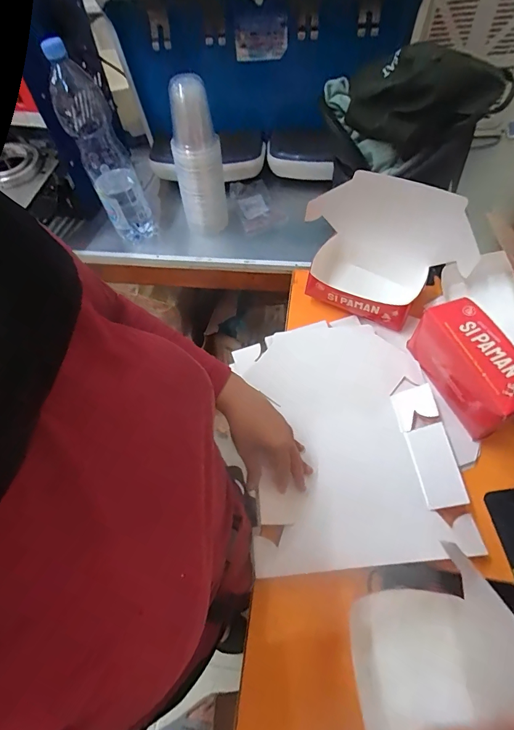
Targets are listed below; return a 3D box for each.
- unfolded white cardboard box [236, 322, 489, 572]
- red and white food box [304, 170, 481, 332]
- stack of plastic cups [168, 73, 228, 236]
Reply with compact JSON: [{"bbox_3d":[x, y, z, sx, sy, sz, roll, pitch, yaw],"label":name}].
[{"bbox_3d":[0.123,0.097,0.568,0.274,0.035,0.359,-8,59,0],"label":"unfolded white cardboard box"},{"bbox_3d":[0.199,-0.164,0.632,0.275,0.218,0.129,20,63,16],"label":"red and white food box"},{"bbox_3d":[-0.114,-0.381,0.732,0.089,0.269,0.073,-6,59,1],"label":"stack of plastic cups"}]

